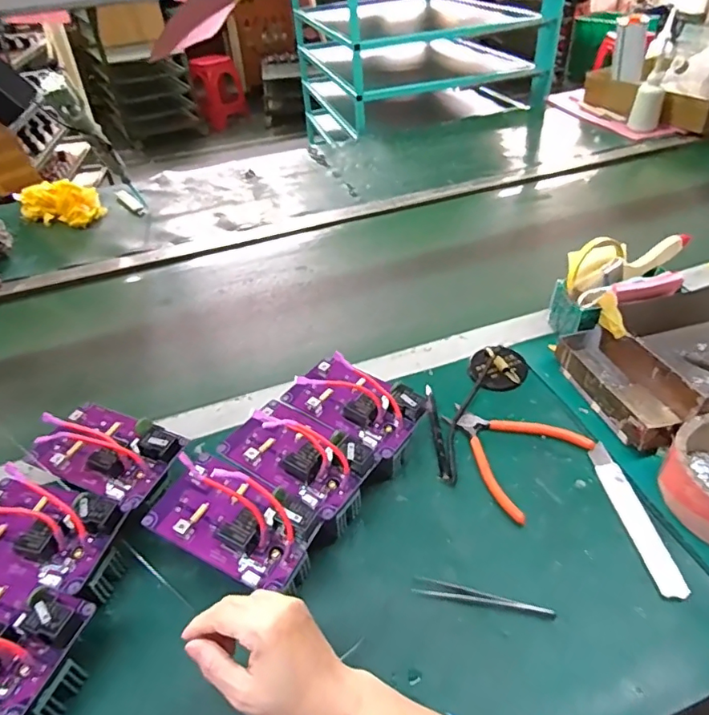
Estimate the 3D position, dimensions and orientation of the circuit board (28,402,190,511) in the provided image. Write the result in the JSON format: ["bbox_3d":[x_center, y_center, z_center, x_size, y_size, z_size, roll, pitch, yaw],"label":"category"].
[{"bbox_3d":[-0.243,0.087,0.501,0.136,0.107,0.088,17,52,21],"label":"circuit board"}]

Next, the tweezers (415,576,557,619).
[{"bbox_3d":[0.107,0.199,0.434,0.113,0.006,0.015,5,40,13],"label":"tweezers"}]

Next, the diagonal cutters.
[{"bbox_3d":[0.157,0.091,0.551,0.135,0.010,0.137,-33,46,-29],"label":"diagonal cutters"}]

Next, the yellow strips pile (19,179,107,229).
[{"bbox_3d":[-0.606,-0.323,1.083,0.166,0.073,0.104,10,42,18],"label":"yellow strips pile"}]

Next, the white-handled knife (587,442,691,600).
[{"bbox_3d":[0.257,0.144,0.481,0.024,0.005,0.155,-7,39,-1],"label":"white-handled knife"}]

